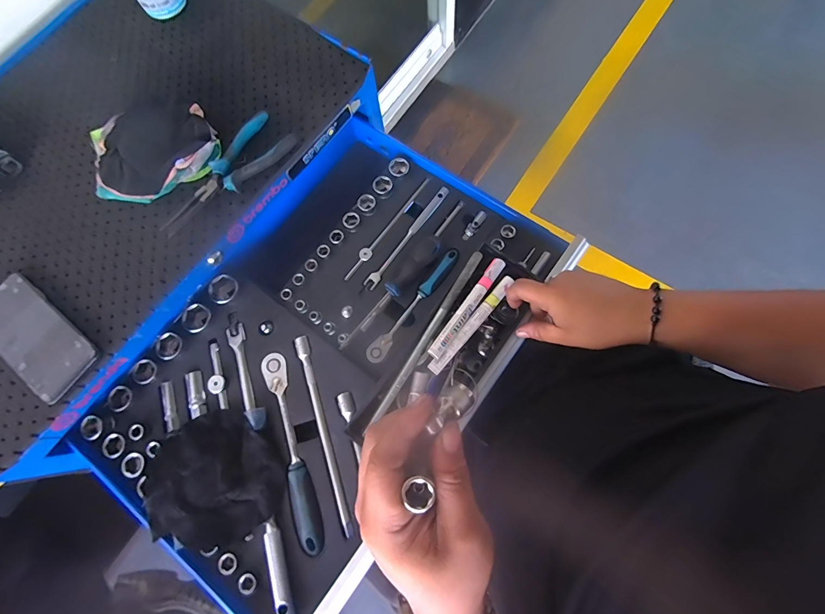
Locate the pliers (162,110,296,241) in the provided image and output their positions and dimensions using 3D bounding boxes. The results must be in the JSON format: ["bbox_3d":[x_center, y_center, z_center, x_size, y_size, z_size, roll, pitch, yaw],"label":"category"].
[{"bbox_3d":[-0.236,-0.165,0.467,0.059,0.019,0.192,40,79,11],"label":"pliers"}]

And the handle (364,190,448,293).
[{"bbox_3d":[-0.006,-0.100,0.532,0.016,0.012,0.184,37,79,10],"label":"handle"}]

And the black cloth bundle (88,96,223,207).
[{"bbox_3d":[-0.336,-0.216,0.482,0.149,0.031,0.153,0,75,1],"label":"black cloth bundle"}]

